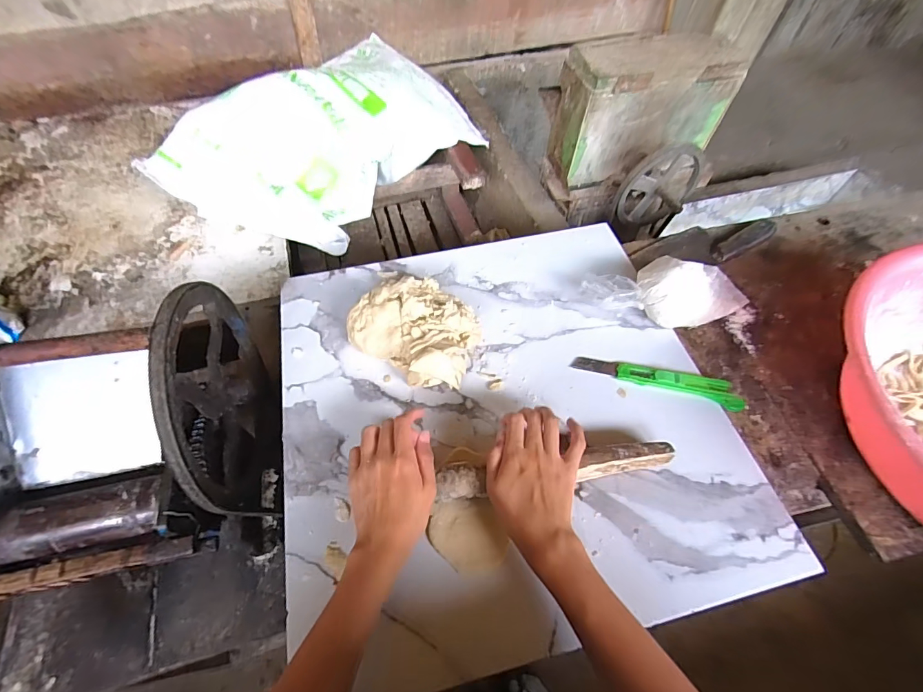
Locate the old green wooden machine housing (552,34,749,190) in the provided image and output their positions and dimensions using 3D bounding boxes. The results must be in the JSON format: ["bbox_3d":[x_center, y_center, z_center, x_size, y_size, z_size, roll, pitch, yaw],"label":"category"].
[{"bbox_3d":[0.389,-0.519,0.928,0.345,0.224,0.140,-13,59,-12],"label":"old green wooden machine housing"}]

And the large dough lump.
[{"bbox_3d":[-0.050,-0.026,0.514,0.154,0.050,0.123,32,61,16],"label":"large dough lump"}]

